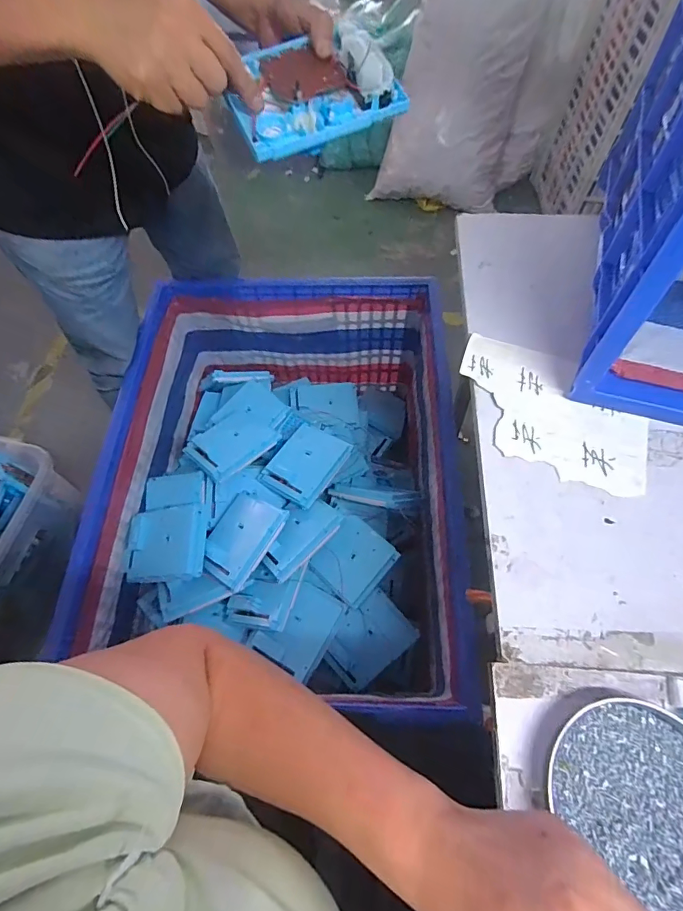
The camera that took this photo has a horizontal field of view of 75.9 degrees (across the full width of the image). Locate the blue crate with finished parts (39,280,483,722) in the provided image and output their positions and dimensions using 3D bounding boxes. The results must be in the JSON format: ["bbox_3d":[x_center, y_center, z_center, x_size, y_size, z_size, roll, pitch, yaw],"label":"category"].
[{"bbox_3d":[-0.111,0.043,0.937,0.600,0.350,0.785,2,64,3],"label":"blue crate with finished parts"}]

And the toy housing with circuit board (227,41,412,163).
[{"bbox_3d":[-0.034,-0.368,0.447,0.161,0.031,0.129,-22,65,-9],"label":"toy housing with circuit board"}]

